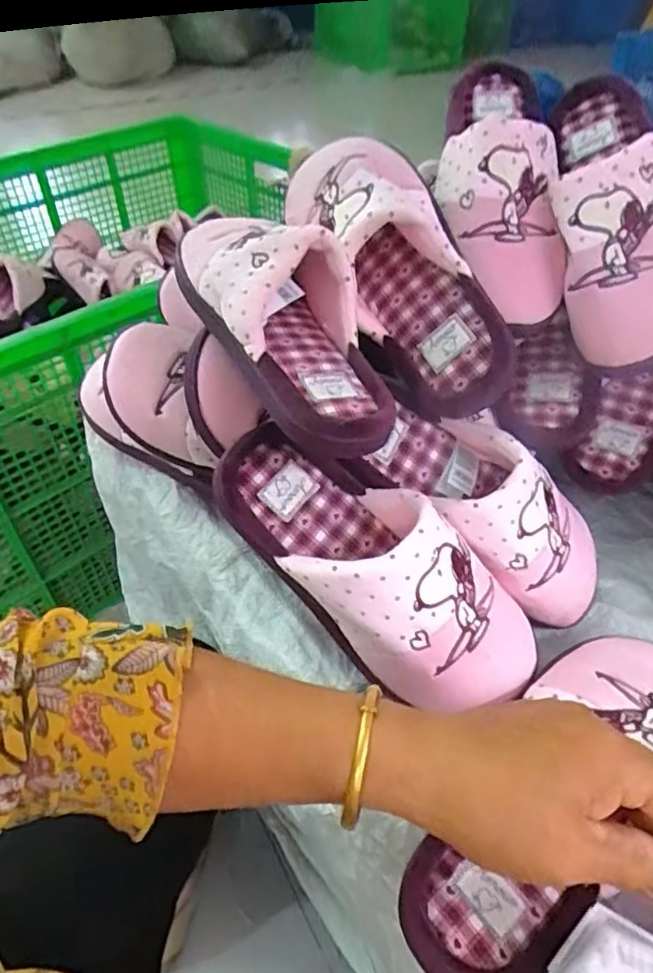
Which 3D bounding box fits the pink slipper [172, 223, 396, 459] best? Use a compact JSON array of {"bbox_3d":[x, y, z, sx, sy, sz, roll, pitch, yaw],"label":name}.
[{"bbox_3d":[-0.026,-0.117,0.390,0.095,0.062,0.224,-23,68,-21],"label":"pink slipper"}]

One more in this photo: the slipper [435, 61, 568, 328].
[{"bbox_3d":[0.132,-0.252,0.461,0.092,0.080,0.251,0,67,0],"label":"slipper"}]

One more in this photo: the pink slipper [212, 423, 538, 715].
[{"bbox_3d":[0.034,0.048,0.377,0.228,0.078,0.088,39,54,6],"label":"pink slipper"}]

